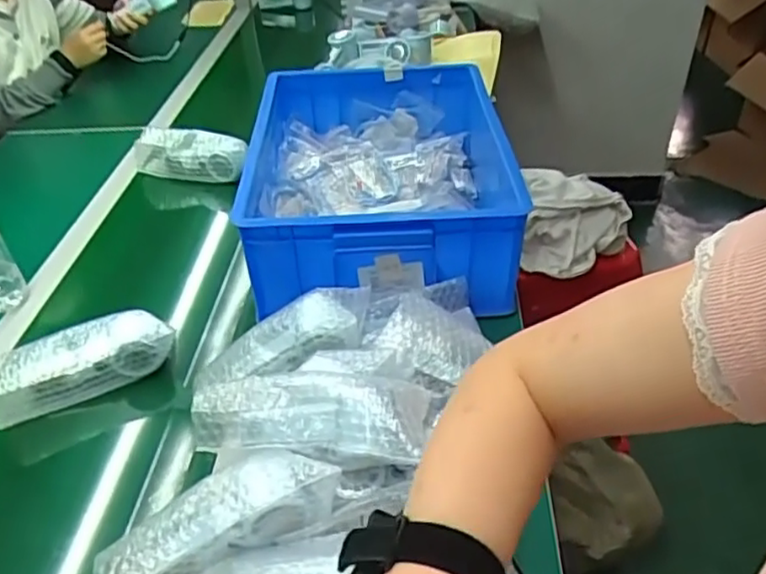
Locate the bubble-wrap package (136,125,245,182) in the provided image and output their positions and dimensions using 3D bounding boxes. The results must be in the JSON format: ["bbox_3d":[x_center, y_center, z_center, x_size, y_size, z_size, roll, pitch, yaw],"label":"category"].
[{"bbox_3d":[-0.333,-0.233,1.165,0.221,0.076,0.064,7,39,12],"label":"bubble-wrap package"}]

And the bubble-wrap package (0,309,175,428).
[{"bbox_3d":[-0.350,0.088,0.777,0.199,0.069,0.061,-19,41,-21],"label":"bubble-wrap package"}]

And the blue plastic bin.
[{"bbox_3d":[0.003,-0.166,0.966,0.373,0.138,0.454,-2,38,1],"label":"blue plastic bin"}]

